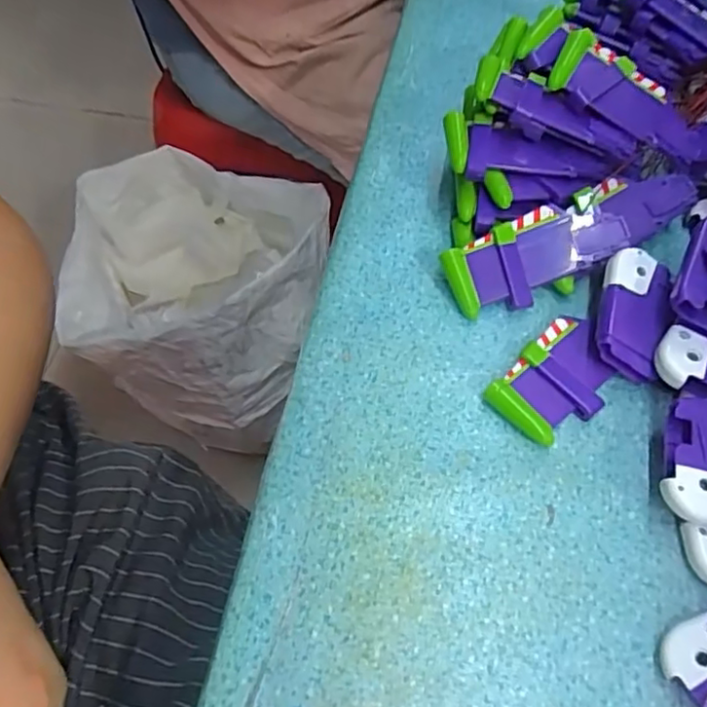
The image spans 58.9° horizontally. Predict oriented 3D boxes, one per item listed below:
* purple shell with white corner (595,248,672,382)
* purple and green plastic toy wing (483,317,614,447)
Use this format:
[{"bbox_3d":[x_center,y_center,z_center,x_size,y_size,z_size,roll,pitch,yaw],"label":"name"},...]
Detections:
[{"bbox_3d":[0.134,-0.020,0.299,0.032,0.013,0.062,12,73,9],"label":"purple shell with white corner"},{"bbox_3d":[0.098,0.013,0.299,0.064,0.011,0.042,-41,66,-19],"label":"purple and green plastic toy wing"}]

